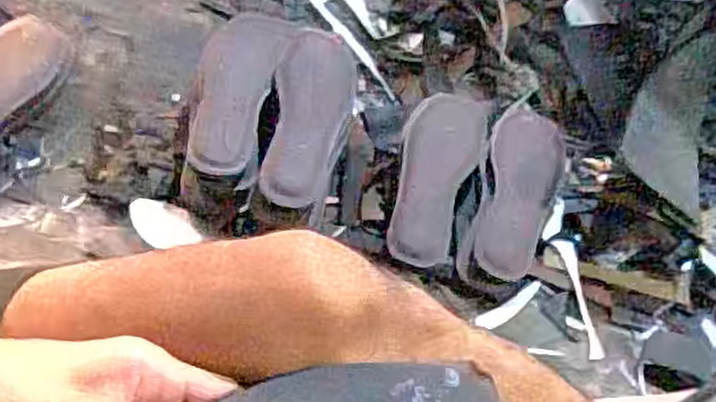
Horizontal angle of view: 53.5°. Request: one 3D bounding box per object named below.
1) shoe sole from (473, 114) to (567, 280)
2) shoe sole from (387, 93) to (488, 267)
[{"bbox_3d":[0.191,-0.015,0.829,0.088,0.012,0.246,19,56,2],"label":"shoe sole"},{"bbox_3d":[0.090,-0.029,0.845,0.089,0.015,0.220,15,71,7],"label":"shoe sole"}]

